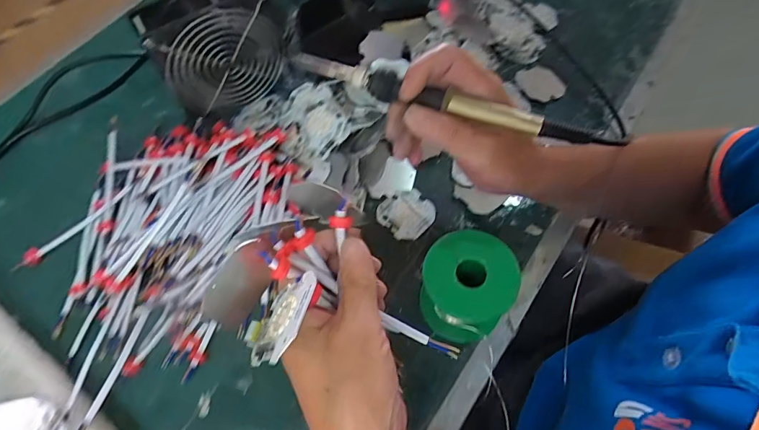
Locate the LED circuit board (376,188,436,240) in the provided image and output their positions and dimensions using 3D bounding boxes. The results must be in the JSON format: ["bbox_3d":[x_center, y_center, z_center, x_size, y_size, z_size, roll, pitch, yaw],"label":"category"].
[{"bbox_3d":[0.026,-0.002,0.407,0.048,0.006,0.046,-42,70,-17],"label":"LED circuit board"}]

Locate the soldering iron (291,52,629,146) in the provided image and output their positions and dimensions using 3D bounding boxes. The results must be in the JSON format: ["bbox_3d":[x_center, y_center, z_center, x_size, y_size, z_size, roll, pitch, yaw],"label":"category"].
[{"bbox_3d":[0.037,-0.077,0.284,0.202,0.016,0.013,16,66,7],"label":"soldering iron"}]

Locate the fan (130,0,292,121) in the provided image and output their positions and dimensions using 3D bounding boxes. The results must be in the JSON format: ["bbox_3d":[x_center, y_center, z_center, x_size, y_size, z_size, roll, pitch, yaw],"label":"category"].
[{"bbox_3d":[-0.152,-0.162,0.420,0.123,0.110,0.053,-25,66,-11],"label":"fan"}]

